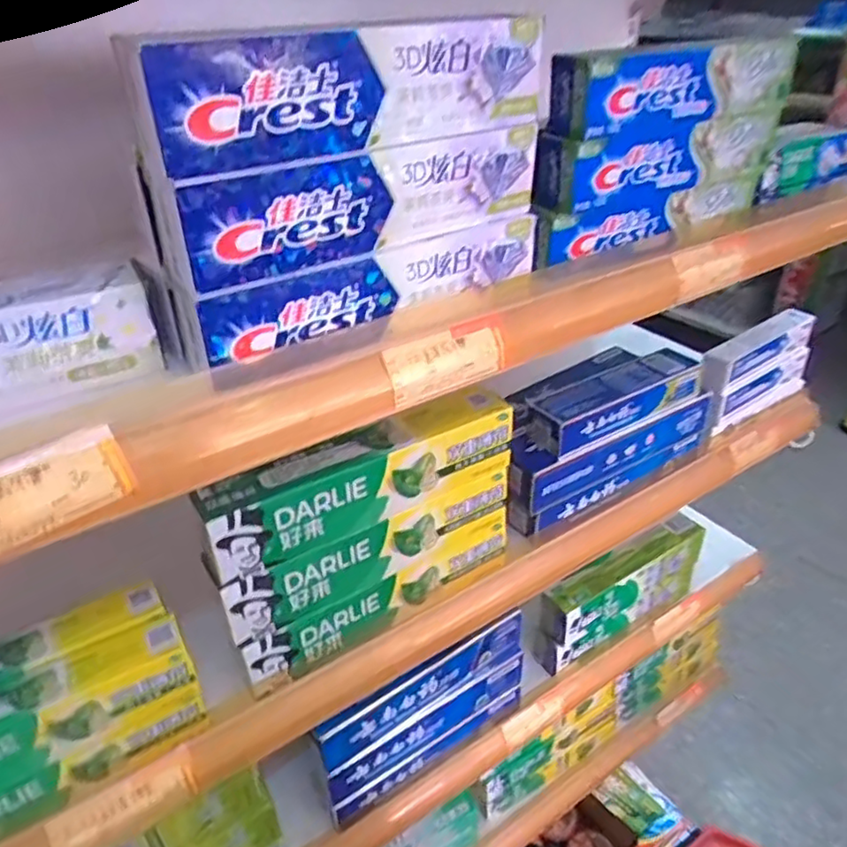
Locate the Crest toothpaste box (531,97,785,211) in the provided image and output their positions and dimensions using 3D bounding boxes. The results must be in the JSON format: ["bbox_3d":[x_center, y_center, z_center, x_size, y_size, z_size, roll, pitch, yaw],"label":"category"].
[{"bbox_3d":[0.178,-0.200,0.478,0.196,0.051,0.039,-15,34,-19],"label":"Crest toothpaste box"}]

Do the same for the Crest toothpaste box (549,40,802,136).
[{"bbox_3d":[0.179,-0.239,0.459,0.195,0.051,0.037,-18,35,-23],"label":"Crest toothpaste box"}]

